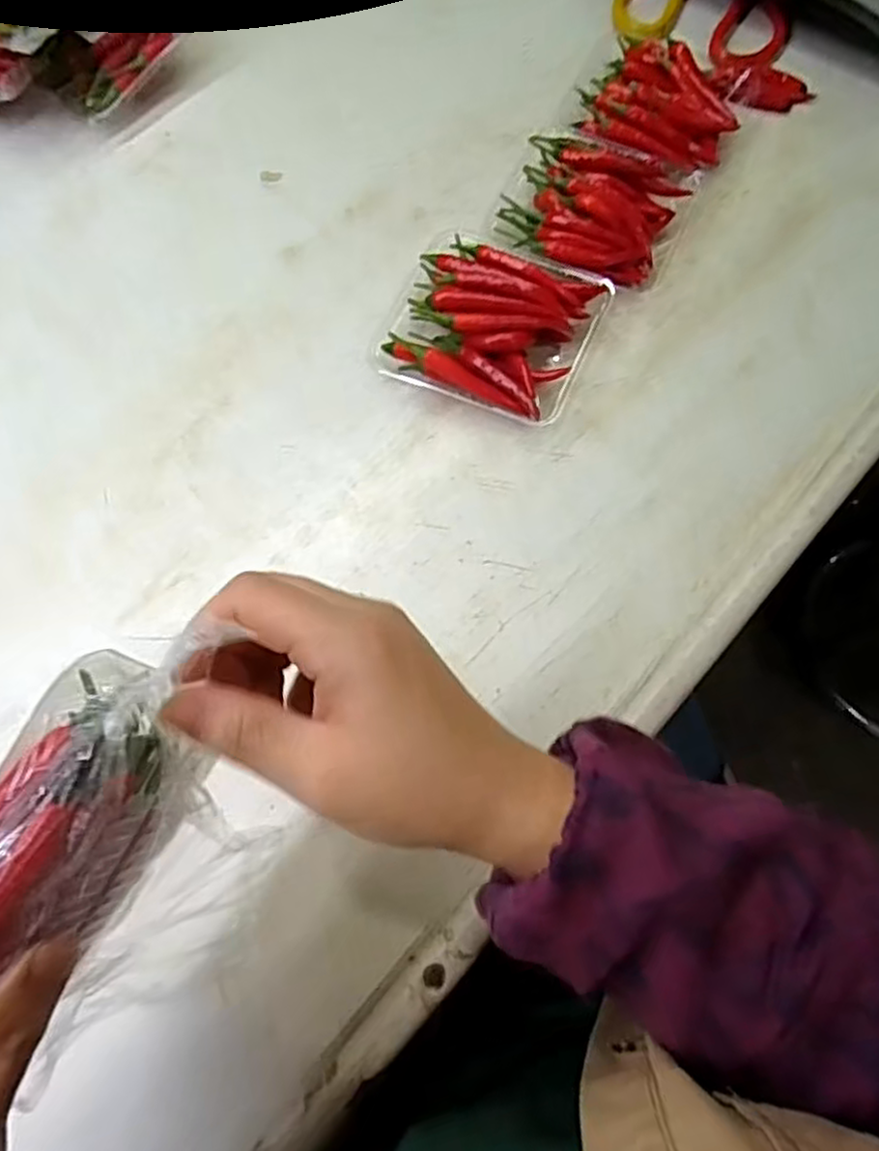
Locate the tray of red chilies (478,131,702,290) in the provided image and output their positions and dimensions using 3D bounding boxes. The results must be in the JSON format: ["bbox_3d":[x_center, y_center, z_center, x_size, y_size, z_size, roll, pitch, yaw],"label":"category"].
[{"bbox_3d":[0.103,-0.253,0.511,0.120,0.034,0.118,23,69,8],"label":"tray of red chilies"}]

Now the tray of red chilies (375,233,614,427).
[{"bbox_3d":[0.032,-0.160,0.471,0.127,0.036,0.119,24,69,8],"label":"tray of red chilies"}]

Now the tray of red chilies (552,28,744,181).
[{"bbox_3d":[0.159,-0.355,0.559,0.121,0.030,0.132,25,70,9],"label":"tray of red chilies"}]

